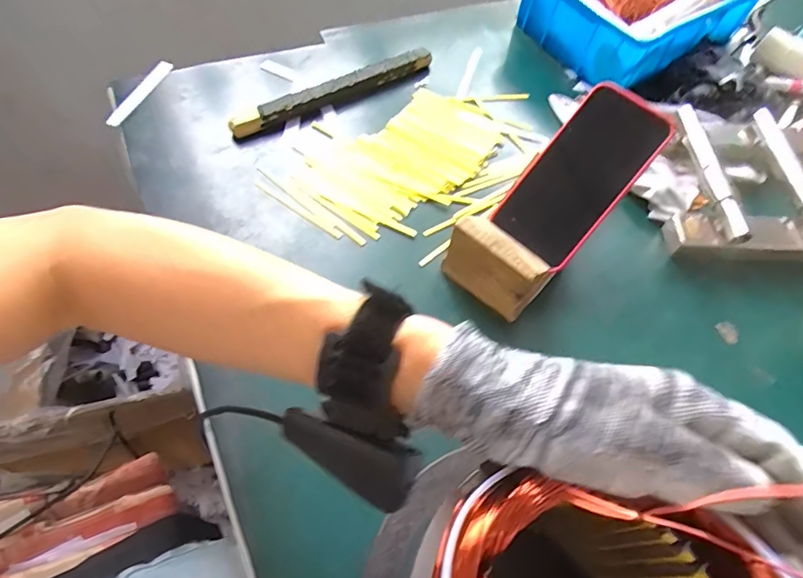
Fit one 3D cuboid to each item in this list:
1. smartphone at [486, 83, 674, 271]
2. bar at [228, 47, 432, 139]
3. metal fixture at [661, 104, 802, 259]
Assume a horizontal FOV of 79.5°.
[{"bbox_3d":[0.163,-0.104,0.439,0.082,0.011,0.162,41,98,19],"label":"smartphone"},{"bbox_3d":[-0.075,-0.233,0.561,0.265,0.023,0.026,-30,65,-20],"label":"bar"},{"bbox_3d":[0.369,-0.117,0.526,0.205,0.043,0.188,-3,59,-5],"label":"metal fixture"}]

